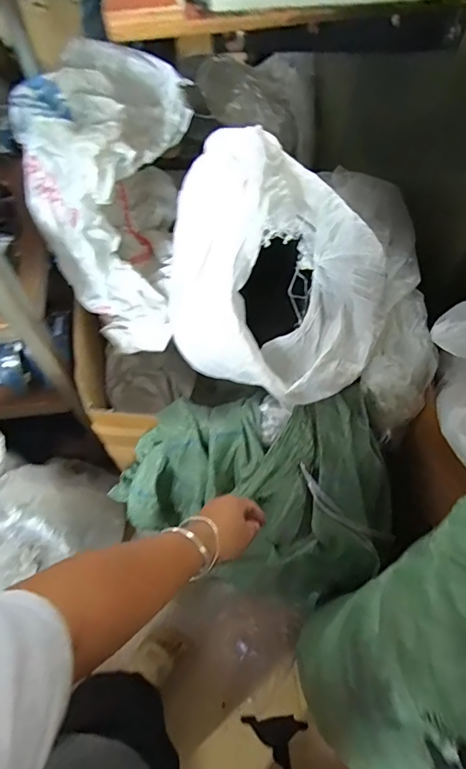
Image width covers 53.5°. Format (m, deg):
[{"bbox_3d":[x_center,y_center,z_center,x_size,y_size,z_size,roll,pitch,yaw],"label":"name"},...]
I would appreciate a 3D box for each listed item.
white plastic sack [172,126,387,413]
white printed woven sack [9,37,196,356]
[{"bbox_3d":[0.056,-0.154,0.669,0.334,0.314,0.228,28,69,13],"label":"white plastic sack"},{"bbox_3d":[-0.245,-0.352,0.905,0.280,0.338,0.428,8,66,5],"label":"white printed woven sack"}]

